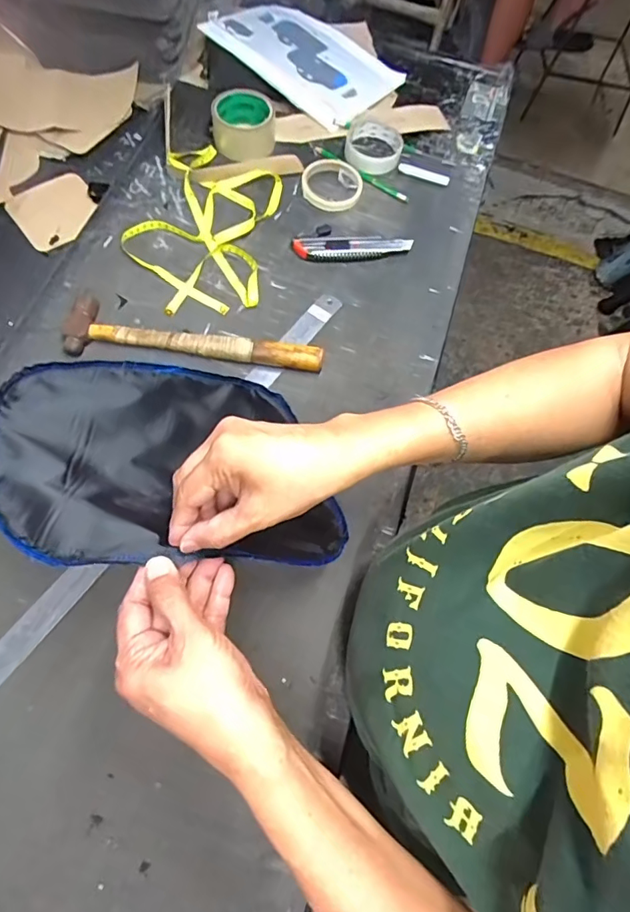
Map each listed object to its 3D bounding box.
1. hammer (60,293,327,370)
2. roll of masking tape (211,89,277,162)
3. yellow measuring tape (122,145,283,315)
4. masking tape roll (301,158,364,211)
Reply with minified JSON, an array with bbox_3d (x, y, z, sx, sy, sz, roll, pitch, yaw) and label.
[{"bbox_3d":[-0.143,-0.138,0.578,0.301,0.028,0.066,6,67,0],"label":"hammer"},{"bbox_3d":[-0.103,-0.482,0.700,0.088,0.049,0.086,1,67,-3],"label":"roll of masking tape"},{"bbox_3d":[-0.153,-0.315,0.653,0.185,0.019,0.278,7,67,0],"label":"yellow measuring tape"},{"bbox_3d":[0.025,-0.397,0.697,0.088,0.015,0.095,1,67,-3],"label":"masking tape roll"}]

